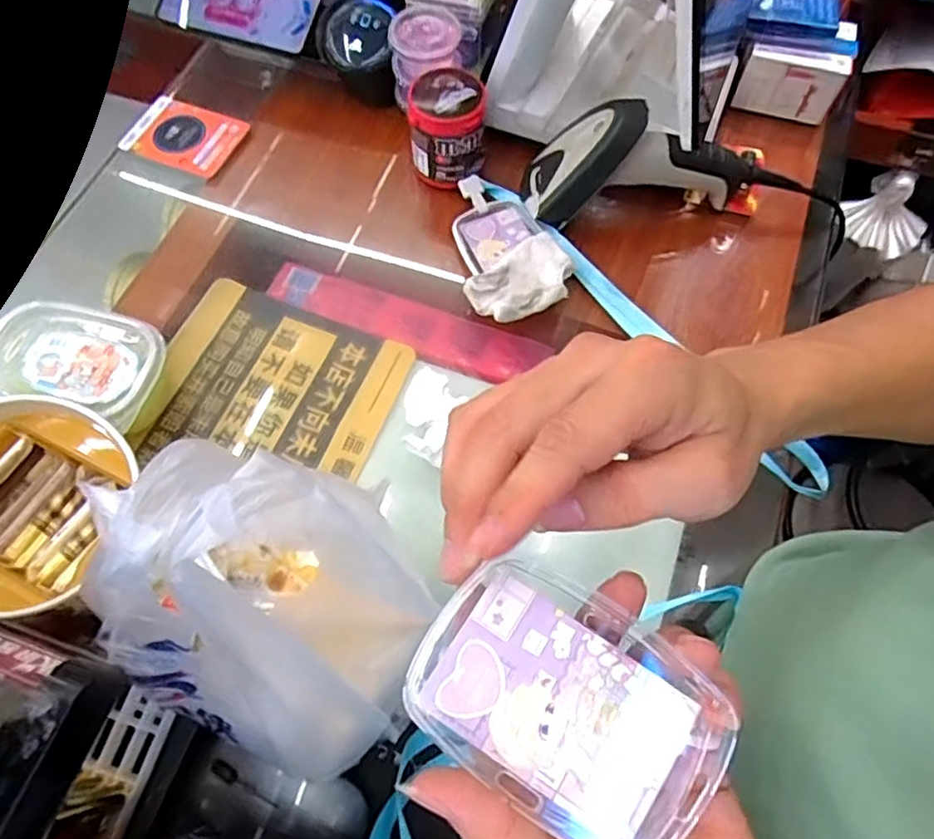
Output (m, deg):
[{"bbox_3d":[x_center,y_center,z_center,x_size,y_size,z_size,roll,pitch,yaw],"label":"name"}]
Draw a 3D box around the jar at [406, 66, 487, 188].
[{"bbox_3d":[-0.017,-0.259,0.557,0.066,0.074,0.070,0,66,-1],"label":"jar"}]

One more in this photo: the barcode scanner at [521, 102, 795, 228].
[{"bbox_3d":[0.157,-0.219,0.531,0.209,0.097,0.059,-4,66,-2],"label":"barcode scanner"}]

